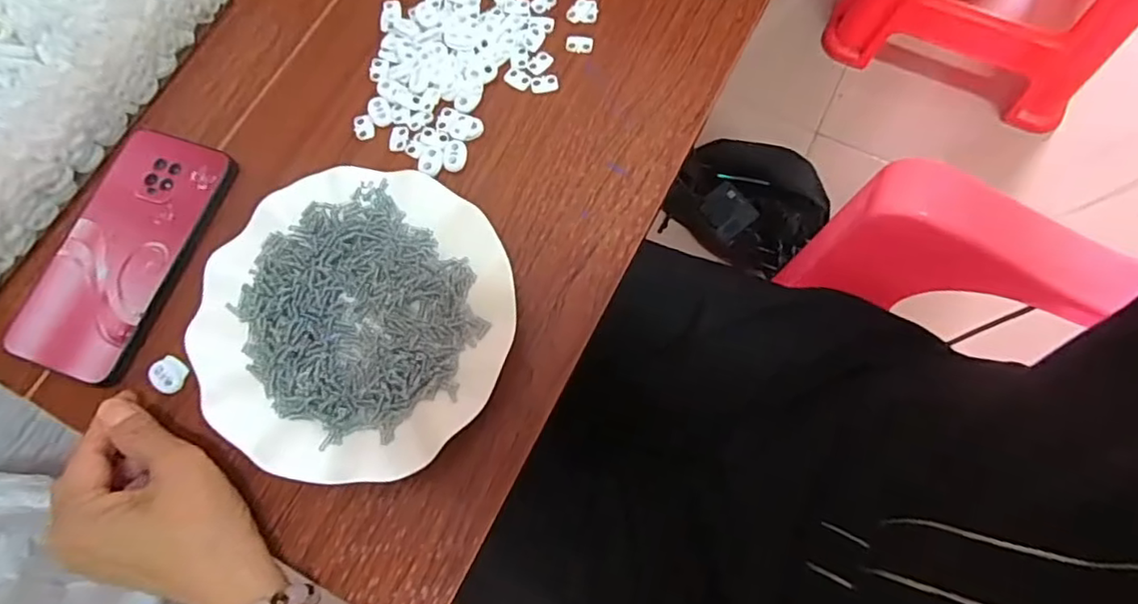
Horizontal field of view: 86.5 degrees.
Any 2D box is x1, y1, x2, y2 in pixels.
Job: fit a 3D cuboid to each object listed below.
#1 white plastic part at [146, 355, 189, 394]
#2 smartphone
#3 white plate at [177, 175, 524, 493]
[{"bbox_3d":[-0.244,0.044,0.367,0.023,0.004,0.020,39,78,12],"label":"white plastic part"},{"bbox_3d":[-0.283,-0.034,0.385,0.083,0.008,0.161,20,74,8],"label":"smartphone"},{"bbox_3d":[-0.126,0.009,0.358,0.180,0.017,0.179,0,73,2],"label":"white plate"}]

